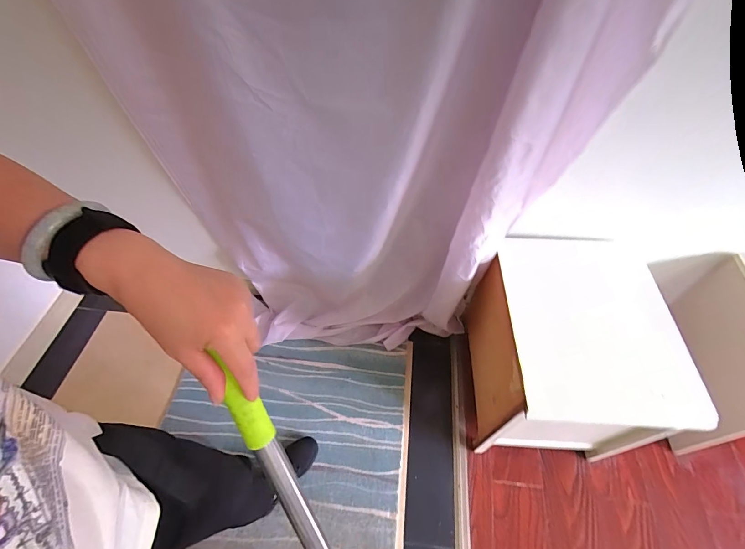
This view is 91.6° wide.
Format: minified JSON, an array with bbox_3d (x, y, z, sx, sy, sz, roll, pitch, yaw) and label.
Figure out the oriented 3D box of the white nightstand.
[{"bbox_3d":[0.501,0.217,1.005,0.381,0.421,0.451,5,51,1],"label":"white nightstand"}]

